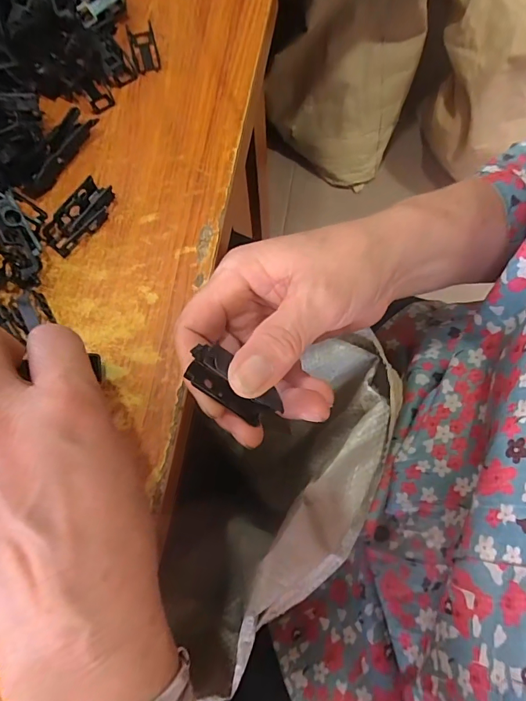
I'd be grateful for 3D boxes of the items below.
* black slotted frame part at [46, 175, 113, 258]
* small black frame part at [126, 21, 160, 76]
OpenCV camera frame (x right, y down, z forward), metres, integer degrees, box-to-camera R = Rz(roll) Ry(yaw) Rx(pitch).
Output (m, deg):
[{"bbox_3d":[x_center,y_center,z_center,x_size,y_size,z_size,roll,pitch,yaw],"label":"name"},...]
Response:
[{"bbox_3d":[-0.118,-0.087,0.274,0.022,0.013,0.052,32,77,12],"label":"black slotted frame part"},{"bbox_3d":[-0.089,-0.227,0.316,0.019,0.007,0.041,-14,72,-2],"label":"small black frame part"}]

